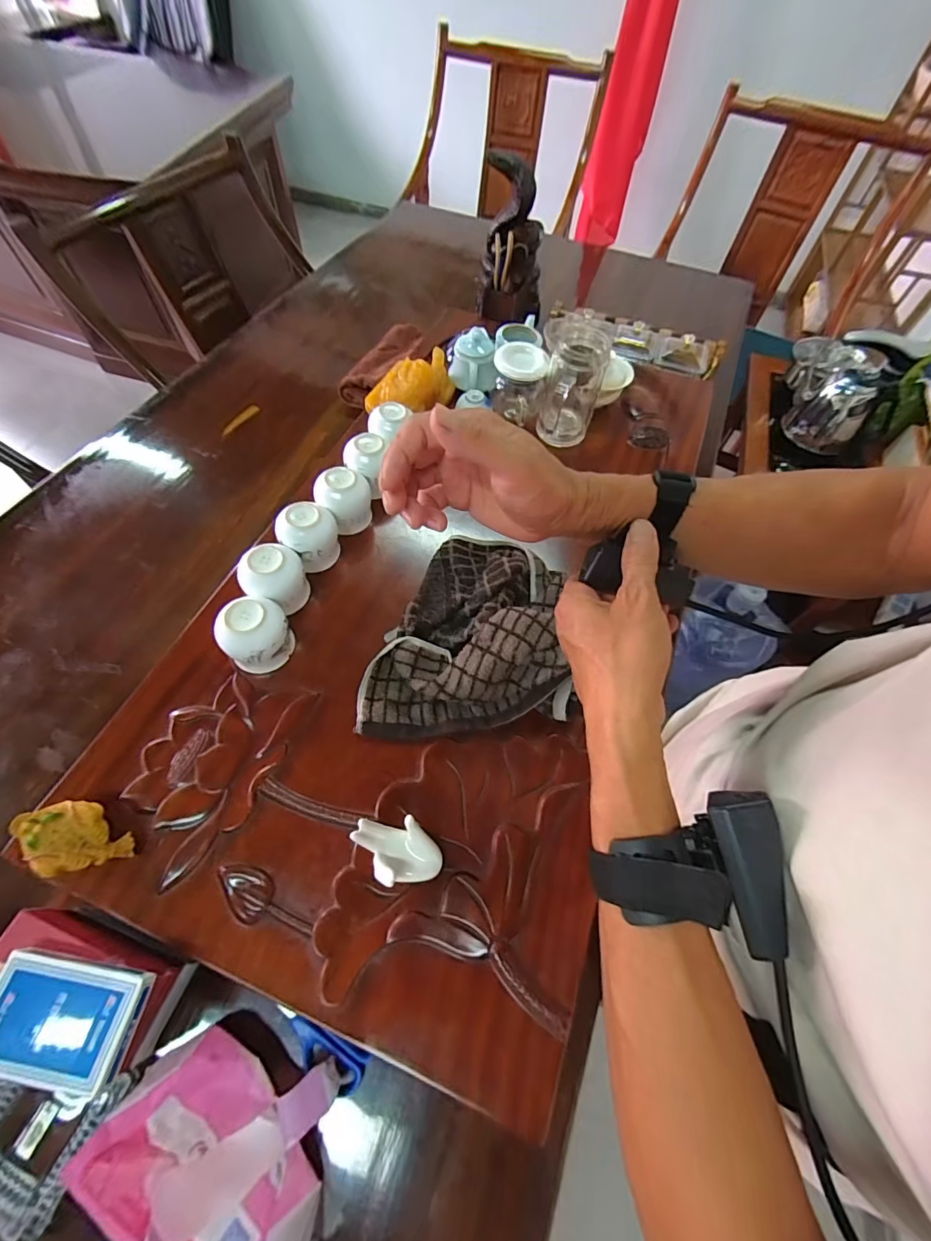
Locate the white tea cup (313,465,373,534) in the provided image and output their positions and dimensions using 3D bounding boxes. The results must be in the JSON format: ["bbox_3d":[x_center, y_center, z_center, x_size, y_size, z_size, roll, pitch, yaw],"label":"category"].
[{"bbox_3d":[-0.152,-0.155,0.572,0.064,0.069,0.057,-13,62,-10],"label":"white tea cup"}]

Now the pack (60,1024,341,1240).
[{"bbox_3d":[-0.165,0.388,0.333,0.173,0.093,0.116,30,63,13],"label":"pack"}]

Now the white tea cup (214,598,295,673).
[{"bbox_3d":[-0.217,0.015,0.476,0.065,0.070,0.057,-21,64,-15],"label":"white tea cup"}]

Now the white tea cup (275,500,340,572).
[{"bbox_3d":[-0.185,-0.101,0.541,0.064,0.074,0.059,1,60,-2],"label":"white tea cup"}]

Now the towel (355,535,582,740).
[{"bbox_3d":[0.002,0.001,0.502,0.211,0.063,0.235,2,60,-2],"label":"towel"}]

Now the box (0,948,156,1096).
[{"bbox_3d":[-0.282,0.277,0.316,0.102,0.014,0.065,10,60,2],"label":"box"}]

